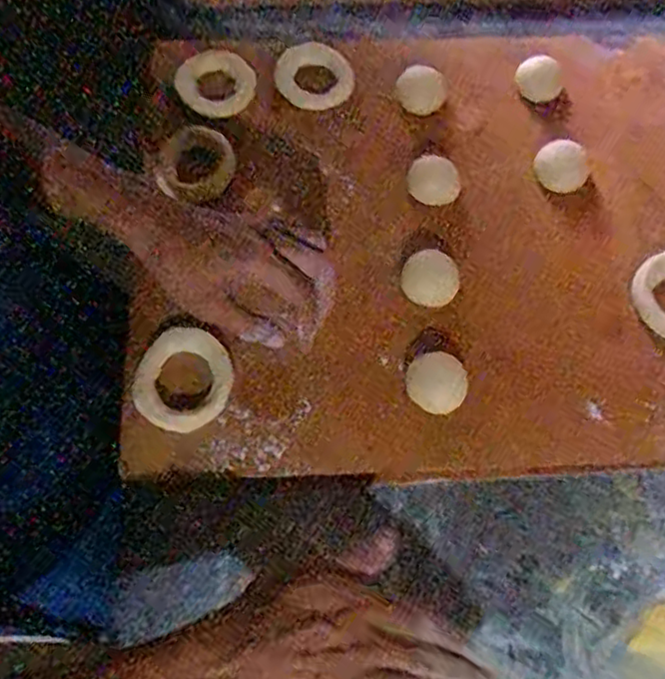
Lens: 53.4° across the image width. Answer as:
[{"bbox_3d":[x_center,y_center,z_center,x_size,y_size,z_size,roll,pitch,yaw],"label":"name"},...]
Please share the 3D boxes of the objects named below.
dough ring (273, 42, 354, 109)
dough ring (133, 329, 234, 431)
[{"bbox_3d":[-0.018,-0.249,0.624,0.071,0.018,0.068,1,70,-1],"label":"dough ring"},{"bbox_3d":[-0.114,0.030,0.508,0.069,0.015,0.076,14,70,4],"label":"dough ring"}]

